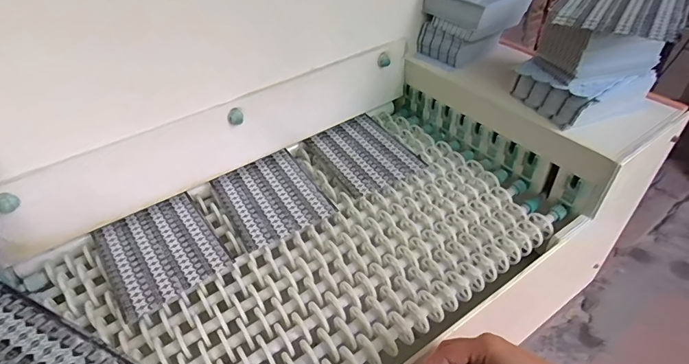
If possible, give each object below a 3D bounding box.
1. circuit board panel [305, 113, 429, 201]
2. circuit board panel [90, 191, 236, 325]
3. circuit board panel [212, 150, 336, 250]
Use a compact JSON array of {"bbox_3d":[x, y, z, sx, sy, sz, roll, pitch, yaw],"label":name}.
[{"bbox_3d":[0.032,-0.054,0.711,0.144,0.010,0.189,-24,46,-21],"label":"circuit board panel"},{"bbox_3d":[-0.257,0.089,0.566,0.142,0.009,0.180,-29,48,-26],"label":"circuit board panel"},{"bbox_3d":[-0.115,0.019,0.635,0.142,0.007,0.177,-24,46,-22],"label":"circuit board panel"}]

